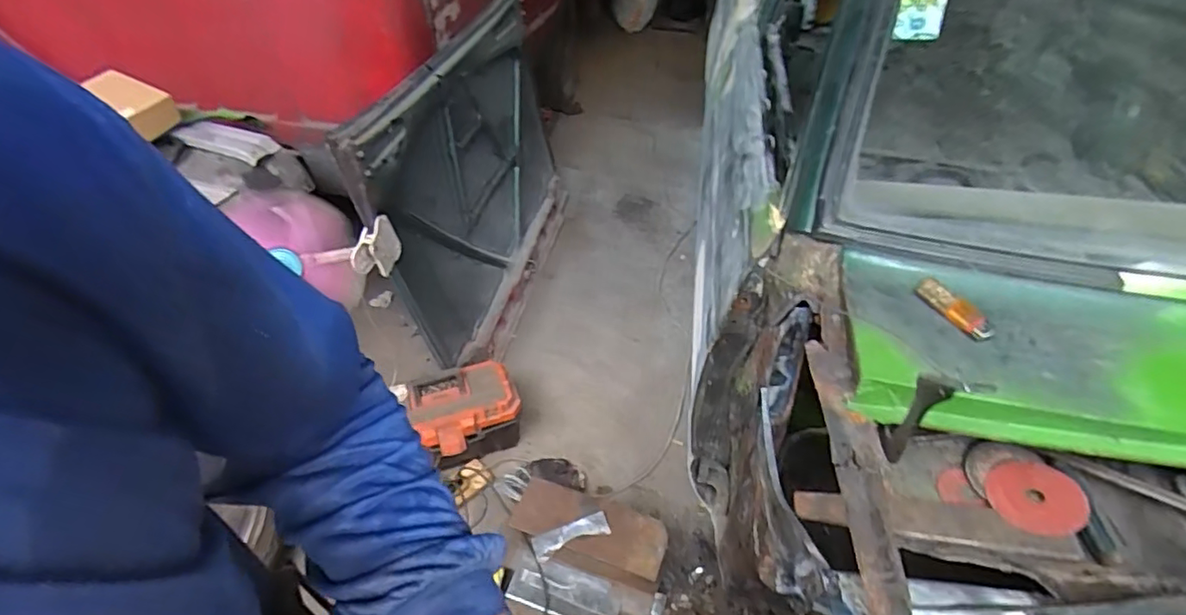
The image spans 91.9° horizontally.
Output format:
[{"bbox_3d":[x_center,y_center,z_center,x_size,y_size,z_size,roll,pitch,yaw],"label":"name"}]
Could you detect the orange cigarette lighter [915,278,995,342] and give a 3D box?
[{"bbox_3d":[0.354,0.000,0.562,0.022,0.016,0.081,-18,45,-19],"label":"orange cigarette lighter"}]

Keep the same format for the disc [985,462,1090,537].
[{"bbox_3d":[0.440,0.189,0.570,0.079,0.006,0.076,-11,48,12],"label":"disc"}]

